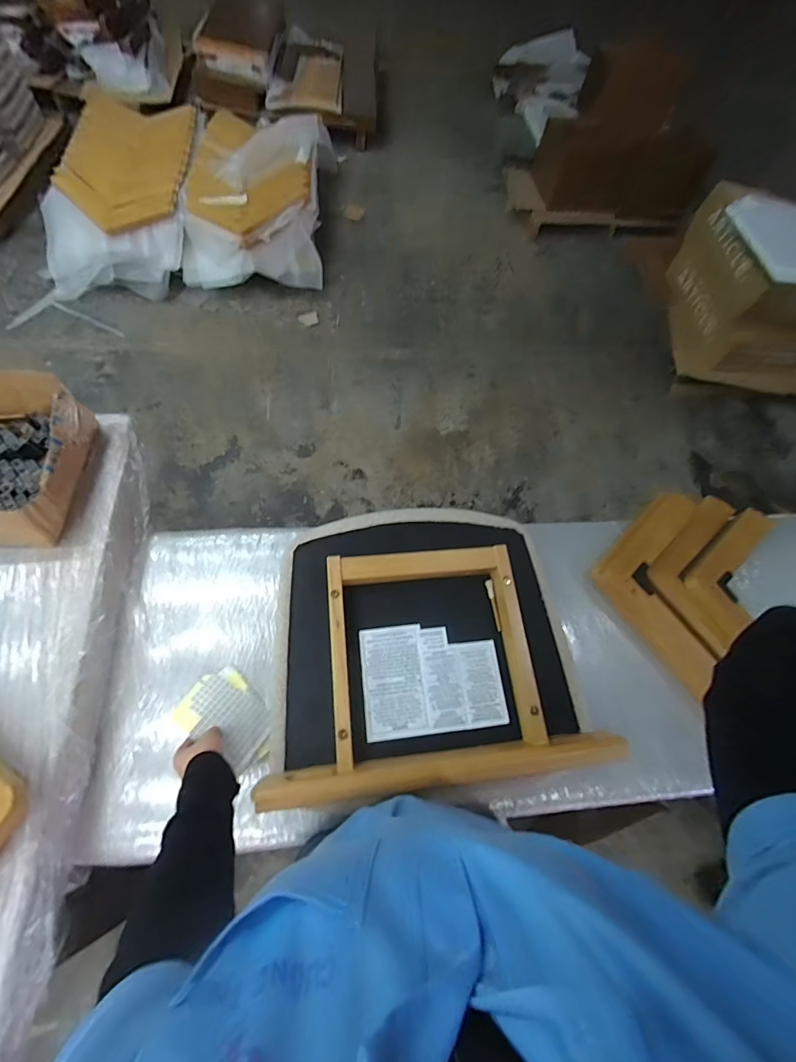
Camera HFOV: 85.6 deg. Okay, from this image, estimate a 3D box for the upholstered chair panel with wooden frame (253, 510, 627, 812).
[{"bbox_3d":[0.046,0.160,0.662,0.457,0.105,0.413,-4,66,-7],"label":"upholstered chair panel with wooden frame"}]

